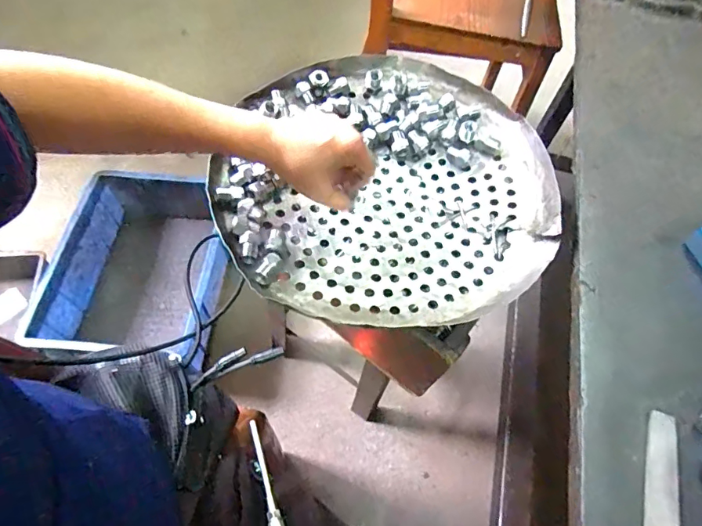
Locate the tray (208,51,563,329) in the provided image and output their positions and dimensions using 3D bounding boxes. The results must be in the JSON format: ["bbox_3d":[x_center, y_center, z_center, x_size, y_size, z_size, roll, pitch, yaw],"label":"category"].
[{"bbox_3d":[0.038,-0.105,0.550,0.366,0.052,0.372,1,57,-1],"label":"tray"}]

